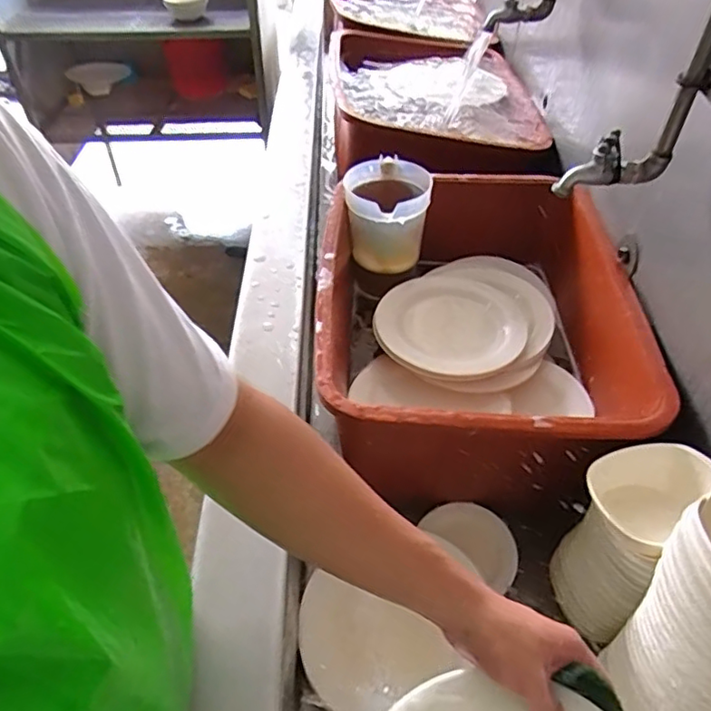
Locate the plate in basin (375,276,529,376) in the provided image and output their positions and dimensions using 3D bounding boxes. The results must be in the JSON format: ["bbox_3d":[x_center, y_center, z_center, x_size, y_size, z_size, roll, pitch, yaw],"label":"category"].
[{"bbox_3d":[0.153,-0.054,0.958,0.230,0.026,0.210,0,46,0],"label":"plate in basin"}]

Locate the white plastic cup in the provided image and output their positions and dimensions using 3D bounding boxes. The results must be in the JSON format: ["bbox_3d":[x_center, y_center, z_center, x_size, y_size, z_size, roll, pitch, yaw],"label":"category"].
[{"bbox_3d":[0.051,-0.227,1.009,0.141,0.156,0.143,6,46,5],"label":"white plastic cup"}]

